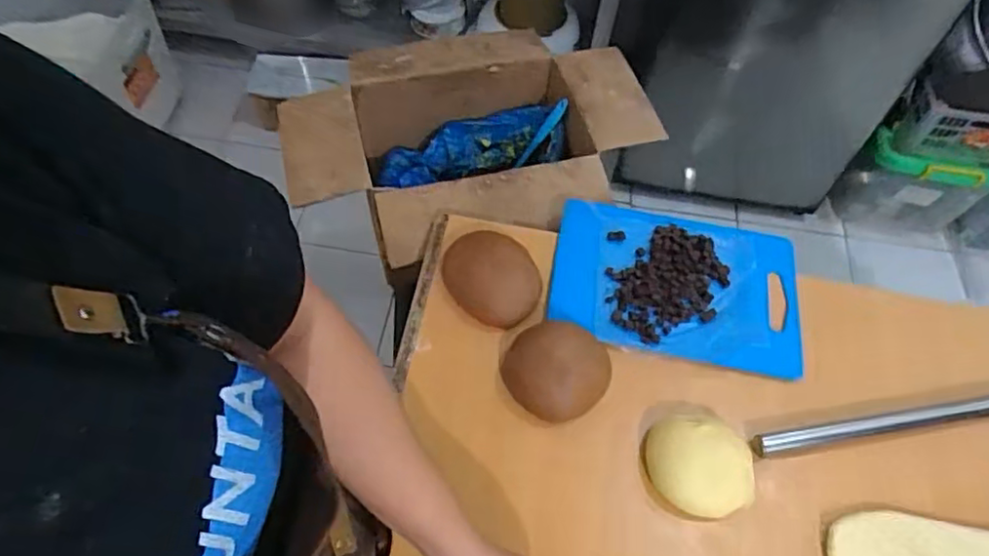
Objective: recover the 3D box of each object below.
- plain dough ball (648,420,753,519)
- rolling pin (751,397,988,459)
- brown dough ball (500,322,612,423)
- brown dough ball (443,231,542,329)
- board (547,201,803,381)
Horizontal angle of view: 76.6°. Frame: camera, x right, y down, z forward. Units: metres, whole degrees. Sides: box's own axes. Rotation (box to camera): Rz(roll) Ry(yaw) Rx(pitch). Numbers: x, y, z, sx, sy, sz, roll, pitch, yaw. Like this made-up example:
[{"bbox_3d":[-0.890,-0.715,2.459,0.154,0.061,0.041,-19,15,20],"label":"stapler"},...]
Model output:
[{"bbox_3d":[0.209,0.190,0.636,0.106,0.045,0.097,2,59,-2],"label":"plain dough ball"},{"bbox_3d":[0.449,0.154,0.675,0.353,0.018,0.023,-7,60,-7],"label":"rolling pin"},{"bbox_3d":[0.068,0.101,0.679,0.105,0.049,0.098,1,59,-2],"label":"brown dough ball"},{"bbox_3d":[-0.004,-0.001,0.730,0.115,0.049,0.111,6,59,1],"label":"brown dough ball"},{"bbox_3d":[0.218,0.007,0.755,0.288,0.016,0.199,9,60,1],"label":"board"}]

